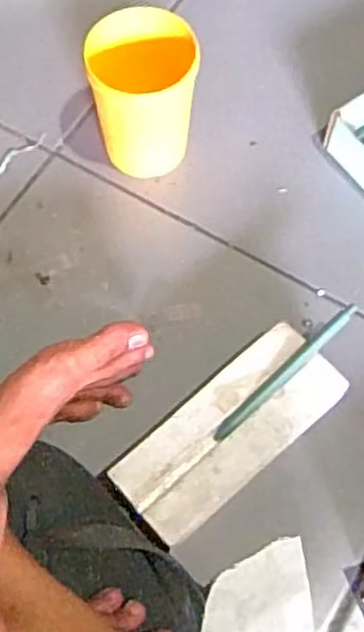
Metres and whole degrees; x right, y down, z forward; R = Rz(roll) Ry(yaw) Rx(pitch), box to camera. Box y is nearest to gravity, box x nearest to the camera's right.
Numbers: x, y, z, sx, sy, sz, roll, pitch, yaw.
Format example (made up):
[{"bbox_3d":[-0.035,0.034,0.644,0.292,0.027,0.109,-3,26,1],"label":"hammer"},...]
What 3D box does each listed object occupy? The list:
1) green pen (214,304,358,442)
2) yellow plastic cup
[{"bbox_3d":[0.079,0.042,0.566,0.144,0.011,0.010,-42,74,-9],"label":"green pen"},{"bbox_3d":[-0.033,-0.186,0.650,0.086,0.123,0.085,0,67,-1],"label":"yellow plastic cup"}]

